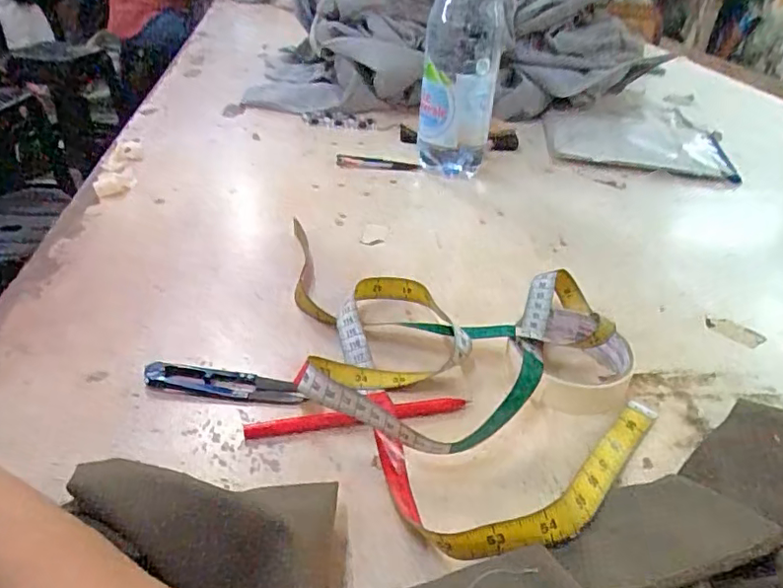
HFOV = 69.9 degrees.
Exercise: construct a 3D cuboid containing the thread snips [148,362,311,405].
[{"bbox_3d":[-0.110,0.059,0.367,0.105,0.006,0.022,7,34,5],"label":"thread snips"}]

